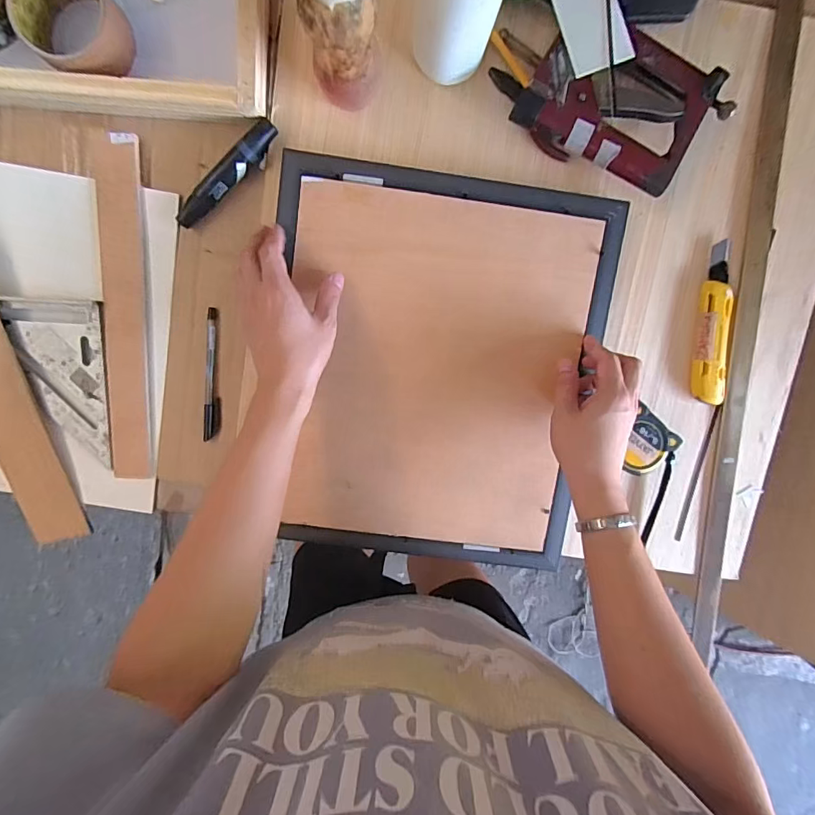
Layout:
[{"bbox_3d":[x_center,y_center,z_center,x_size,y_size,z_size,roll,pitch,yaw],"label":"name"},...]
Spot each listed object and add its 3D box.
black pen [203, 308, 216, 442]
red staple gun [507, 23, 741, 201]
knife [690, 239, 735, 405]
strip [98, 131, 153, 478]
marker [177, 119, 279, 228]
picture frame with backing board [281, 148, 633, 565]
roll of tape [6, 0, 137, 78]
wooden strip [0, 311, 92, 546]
[{"bbox_3d":[-0.212,-0.035,0.497,0.013,0.008,0.141,7,98,-1],"label":"black pen"},{"bbox_3d":[0.205,-0.290,0.443,0.186,0.042,0.129,28,97,-4],"label":"red staple gun"},{"bbox_3d":[0.325,-0.088,0.487,0.038,0.015,0.166,-2,98,0],"label":"knife"},{"bbox_3d":[-0.296,-0.096,0.483,0.041,0.009,0.348,3,98,-1],"label":"strip"},{"bbox_3d":[-0.180,-0.230,0.457,0.130,0.024,0.023,-44,96,5],"label":"marker"},{"bbox_3d":[0.030,-0.038,0.480,0.325,0.017,0.395,7,98,-1],"label":"picture frame with backing board"},{"bbox_3d":[-0.305,-0.350,0.420,0.085,0.047,0.081,0,98,0],"label":"roll of tape"},{"bbox_3d":[-0.424,-0.010,0.481,0.062,0.006,0.334,-15,104,-4],"label":"wooden strip"}]

